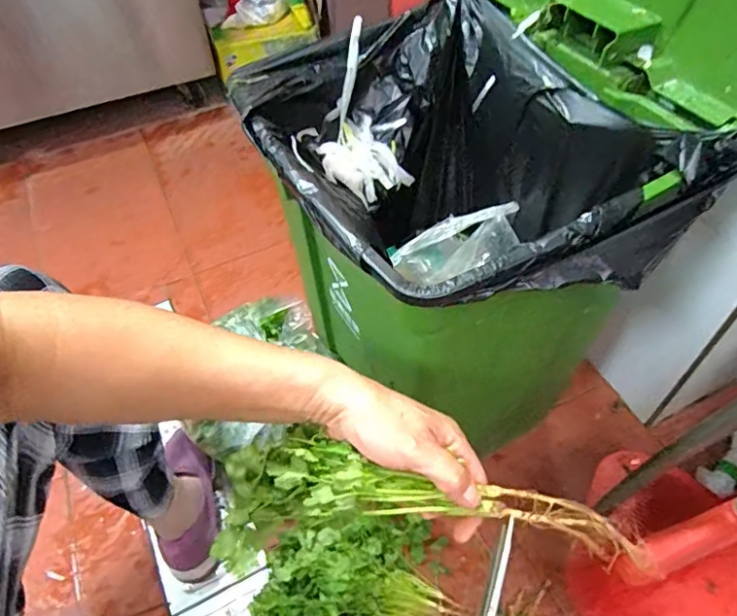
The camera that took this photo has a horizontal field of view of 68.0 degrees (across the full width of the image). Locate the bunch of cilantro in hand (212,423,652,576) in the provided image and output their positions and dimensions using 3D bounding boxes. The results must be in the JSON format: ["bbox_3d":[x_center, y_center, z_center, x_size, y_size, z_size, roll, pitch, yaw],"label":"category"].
[{"bbox_3d":[0.031,0.140,0.372,0.276,0.068,0.079,2,52,10],"label":"bunch of cilantro in hand"}]

